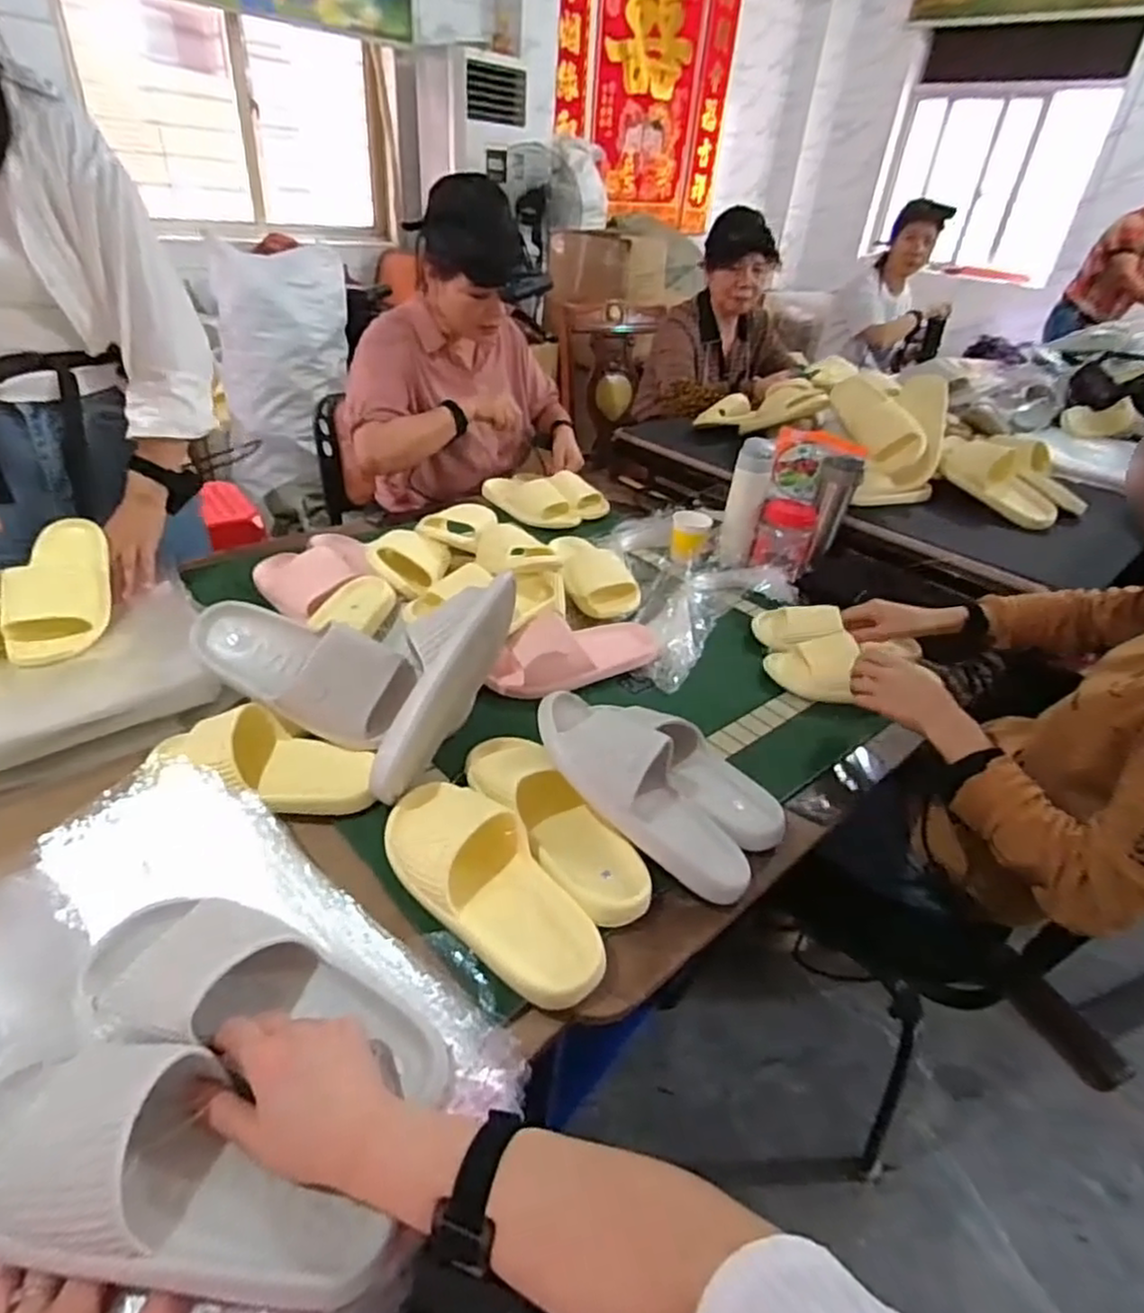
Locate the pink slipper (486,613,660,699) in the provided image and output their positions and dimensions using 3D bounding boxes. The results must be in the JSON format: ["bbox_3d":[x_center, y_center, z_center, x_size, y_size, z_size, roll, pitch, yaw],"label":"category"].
[{"bbox_3d":[0.012,-0.012,0.967,0.277,0.069,0.090,-20,42,-33],"label":"pink slipper"}]

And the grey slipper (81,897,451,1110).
[{"bbox_3d":[-0.221,0.246,0.504,0.278,0.064,0.108,17,35,0],"label":"grey slipper"}]

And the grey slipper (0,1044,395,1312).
[{"bbox_3d":[-0.234,0.300,0.404,0.258,0.067,0.105,22,36,4],"label":"grey slipper"}]

